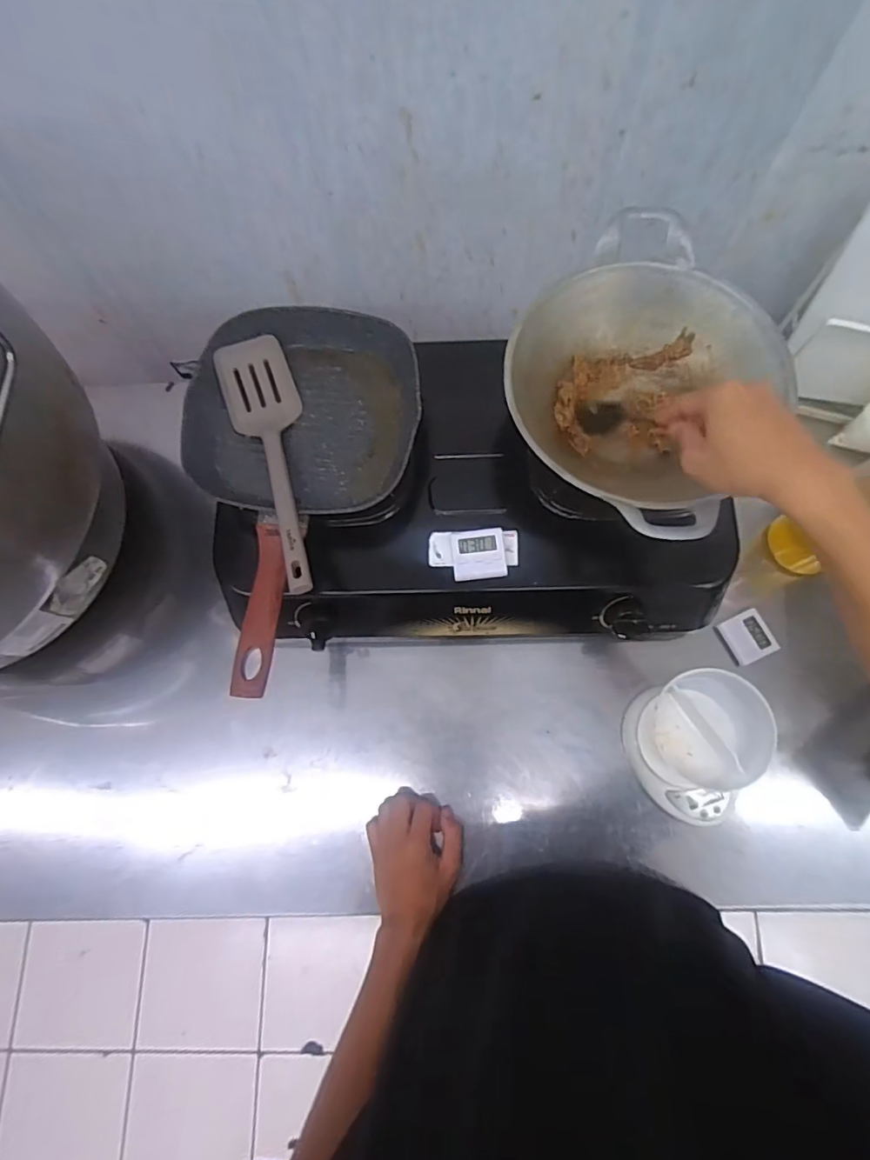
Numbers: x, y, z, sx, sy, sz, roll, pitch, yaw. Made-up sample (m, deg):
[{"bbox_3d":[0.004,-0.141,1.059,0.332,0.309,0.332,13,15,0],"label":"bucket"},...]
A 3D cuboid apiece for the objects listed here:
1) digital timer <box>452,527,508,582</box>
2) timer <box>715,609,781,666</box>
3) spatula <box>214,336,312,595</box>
[{"bbox_3d":[0.048,-0.029,0.600,0.057,0.016,0.054,-5,75,0],"label":"digital timer"},{"bbox_3d":[0.382,0.072,0.677,0.054,0.015,0.056,-28,69,11],"label":"timer"},{"bbox_3d":[-0.166,-0.121,0.567,0.076,0.073,0.303,-17,75,-3],"label":"spatula"}]

